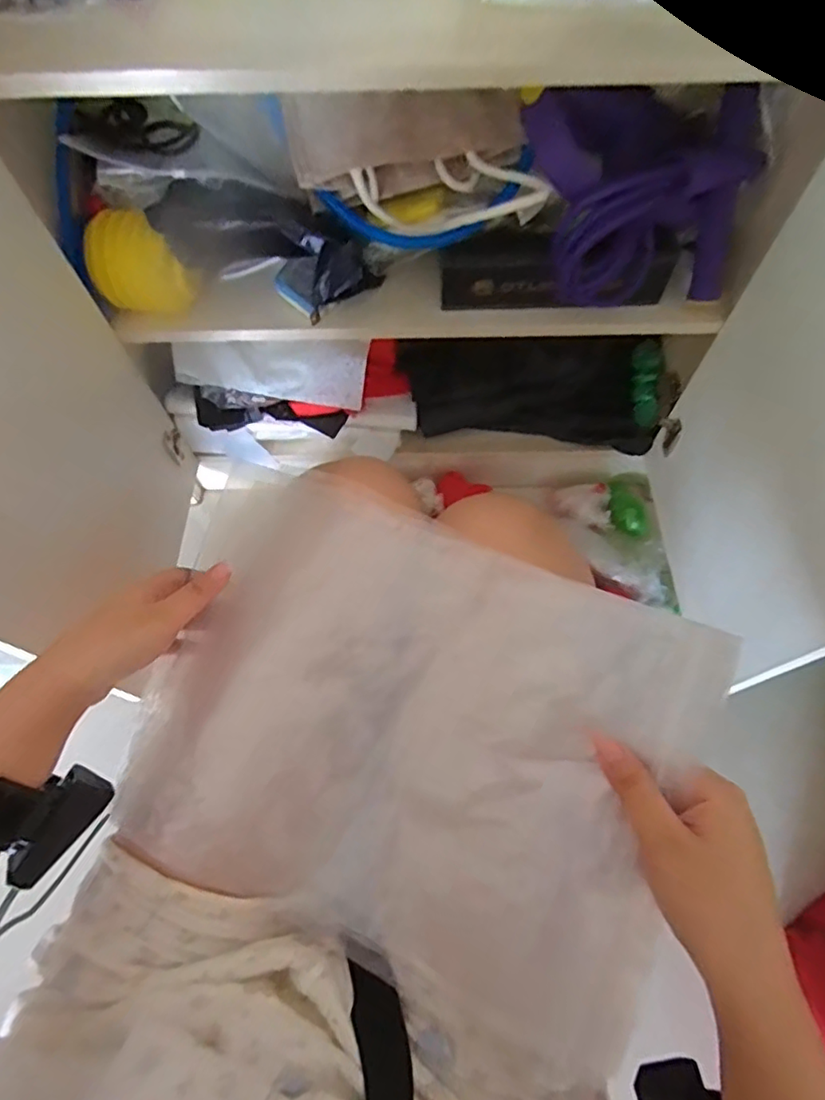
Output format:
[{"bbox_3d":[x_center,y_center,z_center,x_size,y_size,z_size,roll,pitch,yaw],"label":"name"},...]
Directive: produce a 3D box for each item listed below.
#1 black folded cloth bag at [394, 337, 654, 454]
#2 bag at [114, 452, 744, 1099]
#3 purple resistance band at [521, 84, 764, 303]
[{"bbox_3d":[0.160,-0.220,0.853,0.348,0.152,0.045,0,37,-3],"label":"black folded cloth bag"},{"bbox_3d":[-0.019,0.108,0.375,0.357,0.038,0.257,20,83,18],"label":"bag"},{"bbox_3d":[0.224,-0.336,0.594,0.219,0.141,0.130,-15,66,-6],"label":"purple resistance band"}]

